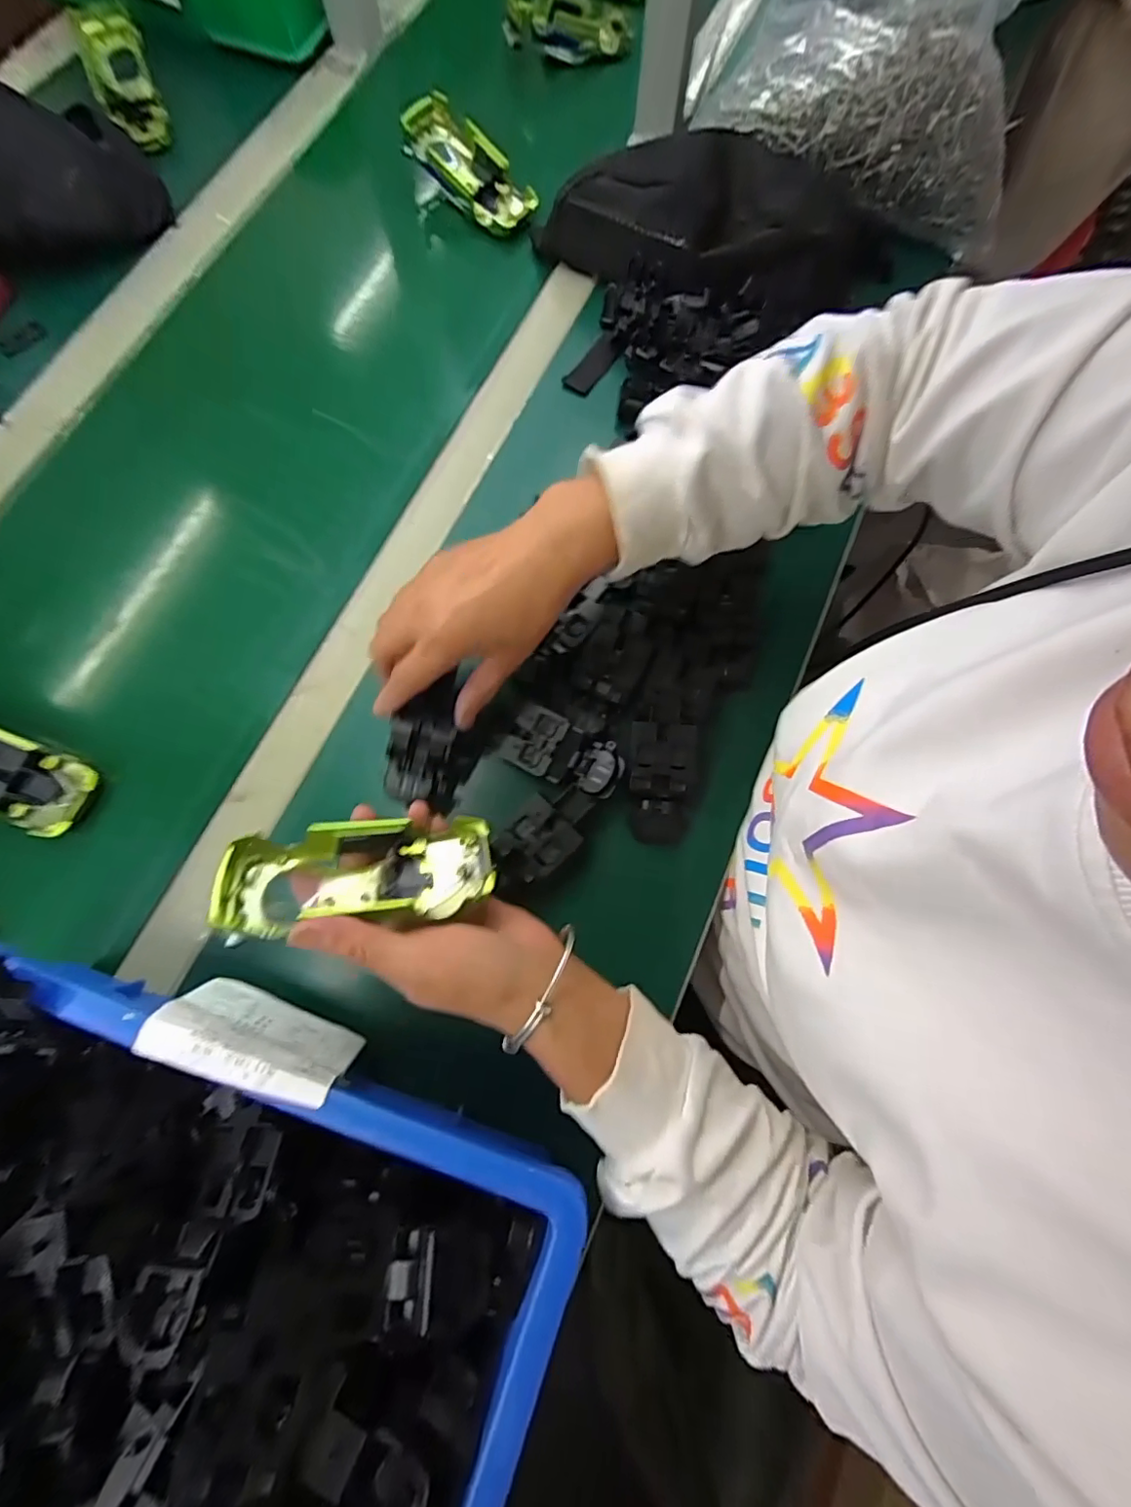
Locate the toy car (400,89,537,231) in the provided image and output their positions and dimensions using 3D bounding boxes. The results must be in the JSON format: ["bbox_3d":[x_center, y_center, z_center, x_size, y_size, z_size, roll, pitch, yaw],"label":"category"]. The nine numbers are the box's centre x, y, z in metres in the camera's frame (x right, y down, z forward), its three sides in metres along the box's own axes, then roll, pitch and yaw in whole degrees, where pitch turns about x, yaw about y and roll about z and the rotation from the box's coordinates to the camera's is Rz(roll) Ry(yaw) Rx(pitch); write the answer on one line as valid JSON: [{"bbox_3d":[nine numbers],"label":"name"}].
[{"bbox_3d":[-0.093,-0.558,0.526,0.140,0.034,0.057,43,78,-6],"label":"toy car"}]

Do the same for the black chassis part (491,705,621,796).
[{"bbox_3d":[-0.002,0.000,0.377,0.083,0.019,0.041,26,76,6],"label":"black chassis part"}]

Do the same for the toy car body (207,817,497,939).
[{"bbox_3d":[-0.108,0.062,0.290,0.133,0.046,0.052,-3,75,-11],"label":"toy car body"}]

